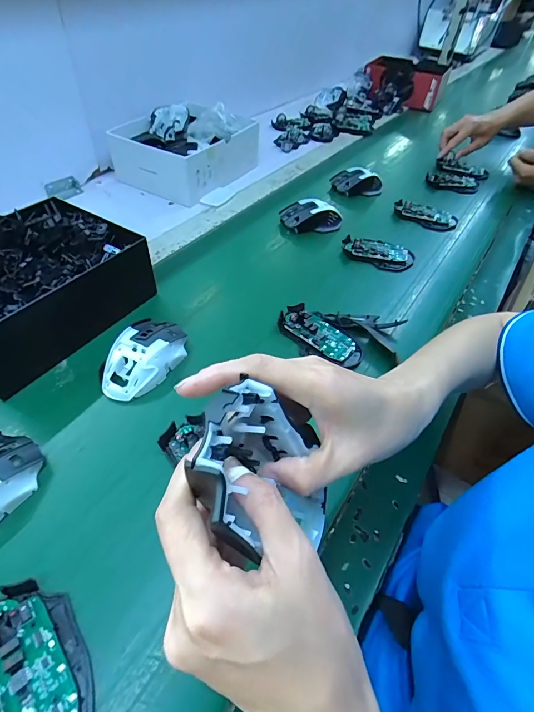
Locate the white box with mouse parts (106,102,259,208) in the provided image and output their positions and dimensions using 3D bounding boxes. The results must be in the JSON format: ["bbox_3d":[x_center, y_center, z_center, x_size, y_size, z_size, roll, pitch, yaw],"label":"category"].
[{"bbox_3d":[-0.158,-0.423,0.776,0.212,0.095,0.258,26,52,12],"label":"white box with mouse parts"}]

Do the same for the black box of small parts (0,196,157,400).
[{"bbox_3d":[-0.280,-0.090,0.457,0.172,0.097,0.218,31,53,16],"label":"black box of small parts"}]

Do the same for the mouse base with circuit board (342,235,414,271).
[{"bbox_3d":[0.181,-0.170,0.625,0.113,0.017,0.062,18,51,6],"label":"mouse base with circuit board"}]

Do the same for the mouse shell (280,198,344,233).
[{"bbox_3d":[0.079,-0.245,0.677,0.110,0.042,0.063,2,51,-7],"label":"mouse shell"}]

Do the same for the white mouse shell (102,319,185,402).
[{"bbox_3d":[-0.140,0.000,0.441,0.069,0.042,0.118,24,51,10],"label":"white mouse shell"}]

